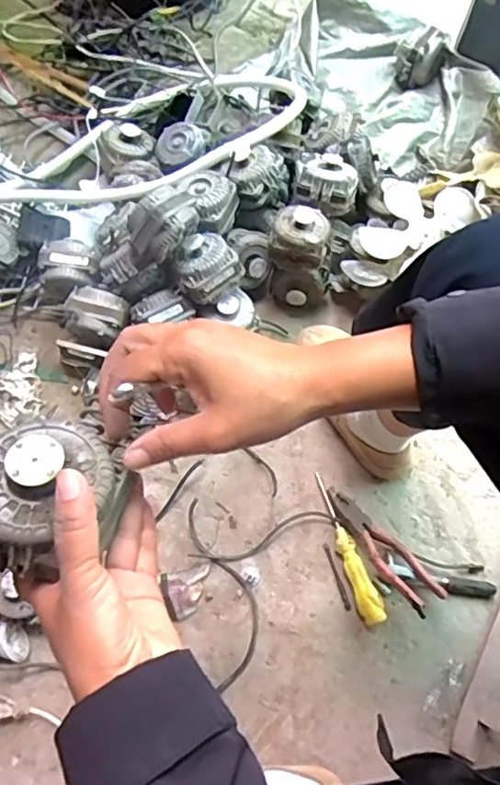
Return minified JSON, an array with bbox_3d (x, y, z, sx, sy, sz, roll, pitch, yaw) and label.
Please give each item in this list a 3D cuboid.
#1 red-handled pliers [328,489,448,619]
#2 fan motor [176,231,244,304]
[{"bbox_3d":[0.175,0.202,0.789,0.055,0.038,0.189,-38,74,-14],"label":"red-handled pliers"},{"bbox_3d":[-0.060,-0.173,0.838,0.083,0.064,0.082,-35,73,-14],"label":"fan motor"}]

